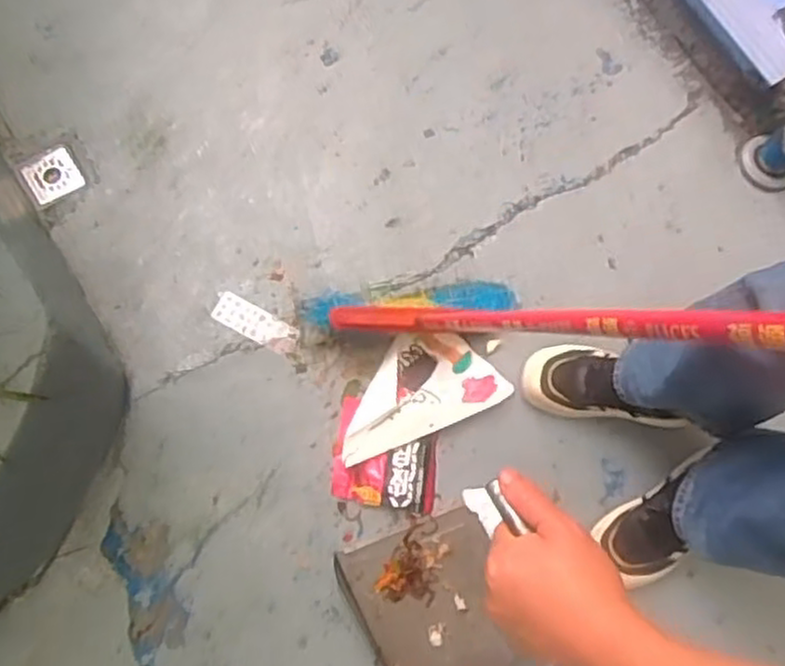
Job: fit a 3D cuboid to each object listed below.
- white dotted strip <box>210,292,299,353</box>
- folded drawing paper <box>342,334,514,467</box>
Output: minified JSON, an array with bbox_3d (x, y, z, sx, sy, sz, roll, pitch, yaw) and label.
[{"bbox_3d":[-0.216,-0.016,1.161,0.140,0.004,0.049,27,75,6],"label":"white dotted strip"},{"bbox_3d":[0.031,0.080,1.120,0.259,0.023,0.149,-22,76,-7],"label":"folded drawing paper"}]

